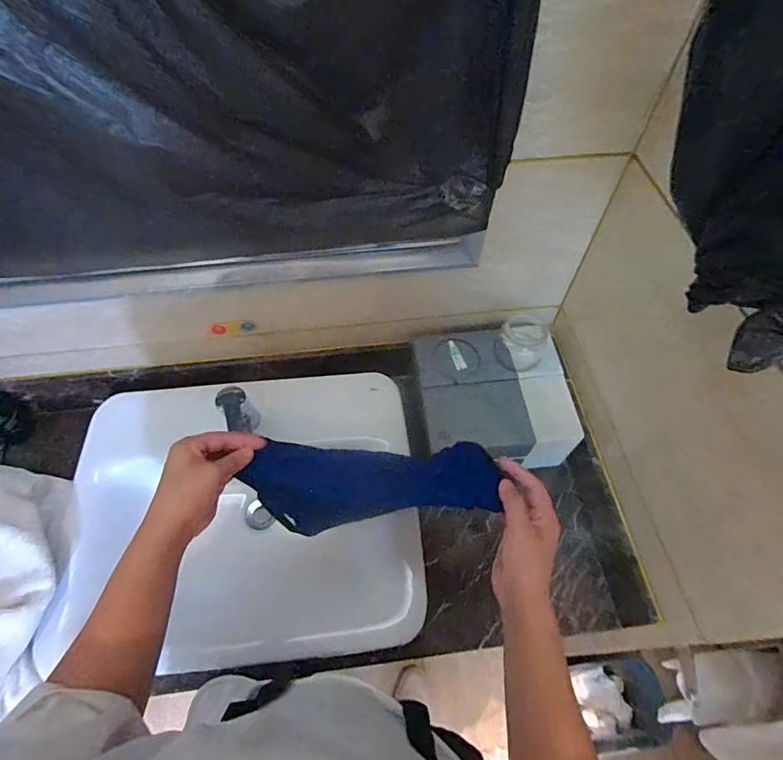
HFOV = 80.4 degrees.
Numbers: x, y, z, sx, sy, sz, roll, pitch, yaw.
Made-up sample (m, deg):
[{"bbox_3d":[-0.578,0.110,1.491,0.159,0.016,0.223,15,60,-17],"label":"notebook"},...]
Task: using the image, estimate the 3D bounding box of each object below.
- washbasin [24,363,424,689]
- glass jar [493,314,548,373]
[{"bbox_3d":[-0.228,0.217,0.770,0.533,0.140,0.439,-5,58,-3],"label":"washbasin"},{"bbox_3d":[0.230,-0.070,0.821,0.081,0.076,0.081,0,58,0],"label":"glass jar"}]

